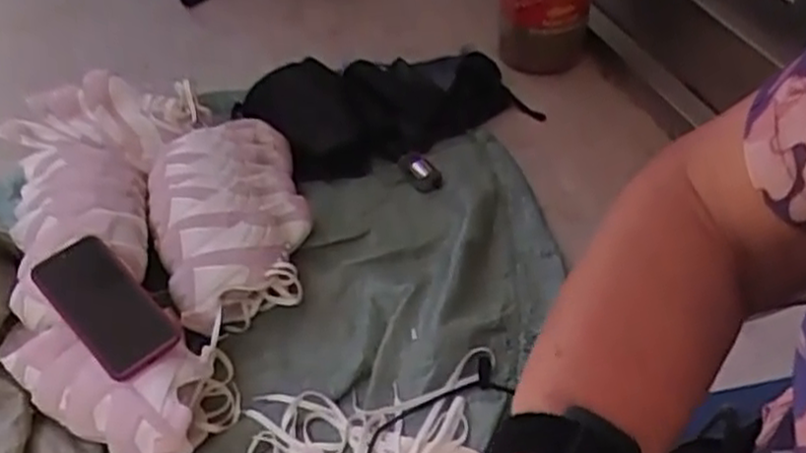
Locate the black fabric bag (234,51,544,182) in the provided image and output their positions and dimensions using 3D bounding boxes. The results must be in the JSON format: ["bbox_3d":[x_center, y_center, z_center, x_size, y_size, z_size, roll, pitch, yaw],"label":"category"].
[{"bbox_3d":[-0.012,-0.217,1.326,0.496,0.168,0.196,-13,44,-27],"label":"black fabric bag"}]

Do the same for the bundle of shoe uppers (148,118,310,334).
[{"bbox_3d":[-0.239,-0.011,1.070,0.207,0.127,0.351,-14,46,-10],"label":"bundle of shoe uppers"}]

